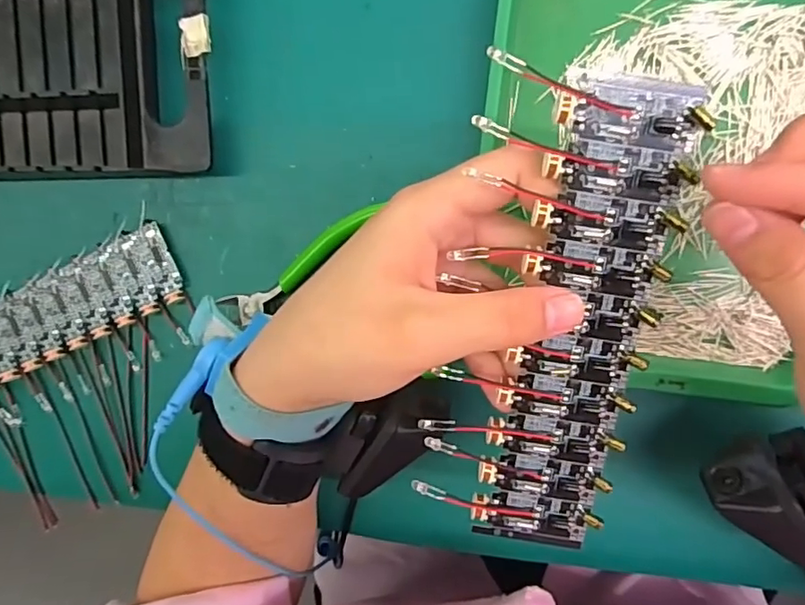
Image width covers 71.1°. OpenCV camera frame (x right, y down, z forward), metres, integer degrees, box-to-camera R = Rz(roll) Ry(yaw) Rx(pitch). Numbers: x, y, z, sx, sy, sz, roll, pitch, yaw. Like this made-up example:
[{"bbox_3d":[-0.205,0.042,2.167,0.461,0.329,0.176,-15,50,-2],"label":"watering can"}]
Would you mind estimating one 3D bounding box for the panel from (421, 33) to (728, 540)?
[{"bbox_3d":[0.049,0.011,0.187,0.066,0.008,0.161,9,106,0],"label":"panel"}]

